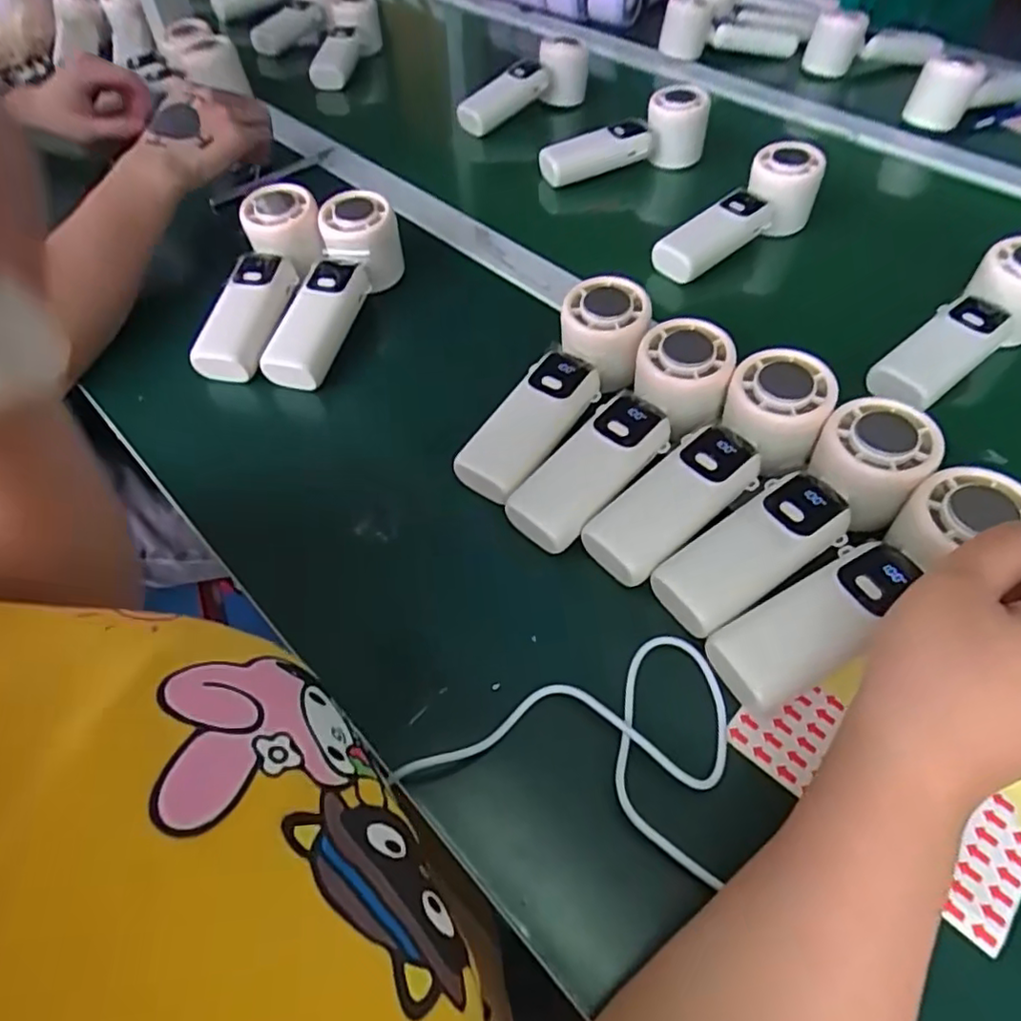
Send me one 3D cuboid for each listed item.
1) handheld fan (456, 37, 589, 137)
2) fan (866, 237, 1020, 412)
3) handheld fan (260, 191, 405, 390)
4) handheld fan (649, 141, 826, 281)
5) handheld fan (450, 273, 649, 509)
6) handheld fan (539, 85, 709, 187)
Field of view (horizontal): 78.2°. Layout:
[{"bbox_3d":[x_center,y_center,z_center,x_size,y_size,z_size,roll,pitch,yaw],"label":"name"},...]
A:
[{"bbox_3d":[0.020,-0.481,0.708,0.173,0.066,0.050,-31,57,-22],"label":"handheld fan"},{"bbox_3d":[0.315,-0.122,0.434,0.169,0.042,0.054,-37,58,-8],"label":"fan"},{"bbox_3d":[-0.126,-0.163,0.455,0.054,0.058,0.161,10,52,9],"label":"handheld fan"},{"bbox_3d":[0.191,-0.243,0.528,0.169,0.047,0.049,-37,58,-9],"label":"handheld fan"},{"bbox_3d":[0.031,-0.073,0.389,0.050,0.035,0.163,31,74,24],"label":"handheld fan"},{"bbox_3d":[0.106,-0.371,0.618,0.169,0.060,0.064,-14,52,-10],"label":"handheld fan"}]

